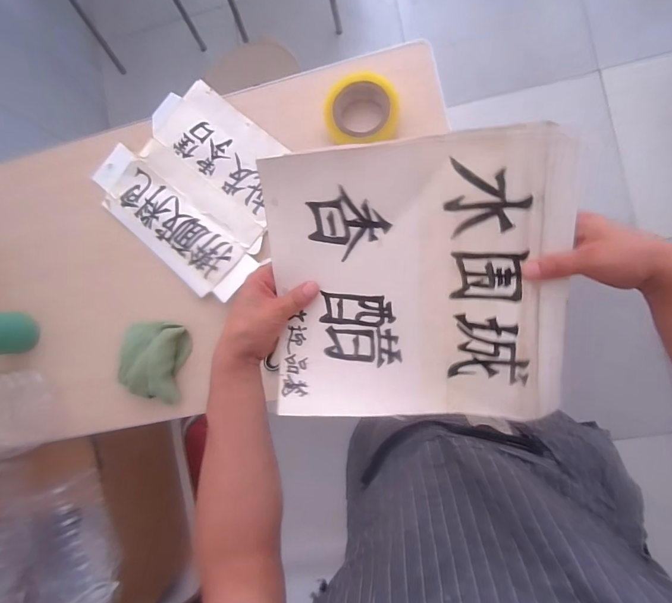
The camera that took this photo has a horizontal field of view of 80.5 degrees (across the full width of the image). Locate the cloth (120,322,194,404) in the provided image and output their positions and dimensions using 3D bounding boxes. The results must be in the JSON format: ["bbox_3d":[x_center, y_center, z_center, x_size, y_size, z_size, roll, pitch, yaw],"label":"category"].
[{"bbox_3d":[-0.312,0.103,0.686,0.094,0.041,0.135,8,89,9],"label":"cloth"}]

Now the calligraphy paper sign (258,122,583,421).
[{"bbox_3d":[0.074,-0.015,0.397,0.284,0.029,0.271,-1,103,14],"label":"calligraphy paper sign"}]

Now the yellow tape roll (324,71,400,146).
[{"bbox_3d":[0.043,-0.305,0.642,0.116,0.047,0.110,0,87,9],"label":"yellow tape roll"}]

